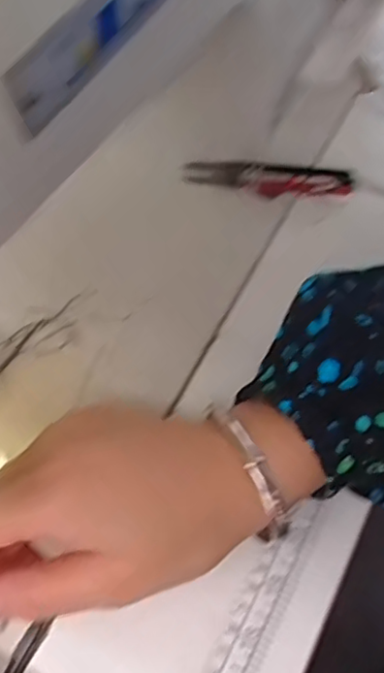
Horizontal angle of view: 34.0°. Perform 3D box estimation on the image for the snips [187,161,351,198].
[{"bbox_3d":[0.048,-0.102,0.398,0.104,0.026,0.012,5,62,3],"label":"snips"}]

